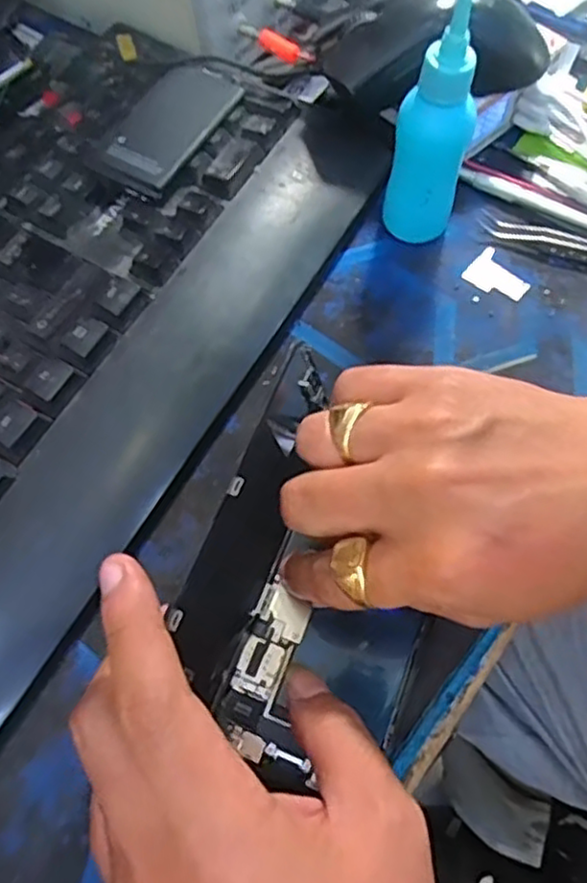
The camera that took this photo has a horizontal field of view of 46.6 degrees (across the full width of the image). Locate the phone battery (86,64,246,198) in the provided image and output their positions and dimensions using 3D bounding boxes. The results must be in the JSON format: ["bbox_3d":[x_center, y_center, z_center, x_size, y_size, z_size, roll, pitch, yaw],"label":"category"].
[{"bbox_3d":[-0.064,-0.165,0.356,0.048,0.011,0.089,26,67,14],"label":"phone battery"}]

